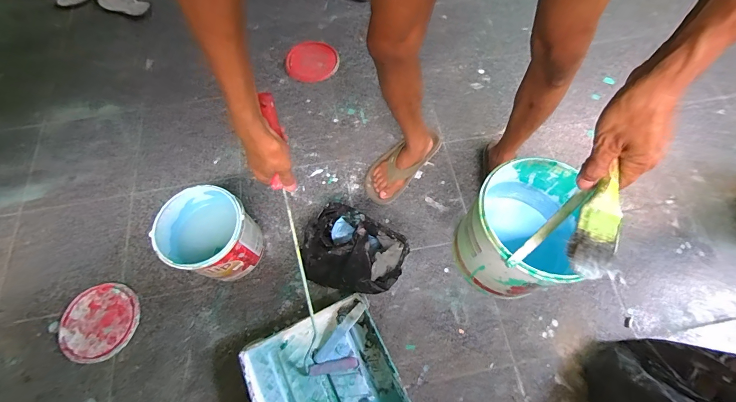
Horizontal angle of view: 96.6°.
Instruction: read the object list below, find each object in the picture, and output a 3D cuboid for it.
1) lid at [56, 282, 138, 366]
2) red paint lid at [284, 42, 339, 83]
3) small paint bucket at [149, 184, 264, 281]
[{"bbox_3d":[-0.657,0.293,0.800,0.184,0.012,0.176,-1,67,0],"label":"lid"},{"bbox_3d":[-0.189,-0.481,1.124,0.172,0.016,0.183,0,67,1],"label":"red paint lid"},{"bbox_3d":[-0.363,0.086,0.787,0.177,0.194,0.176,0,67,1],"label":"small paint bucket"}]

